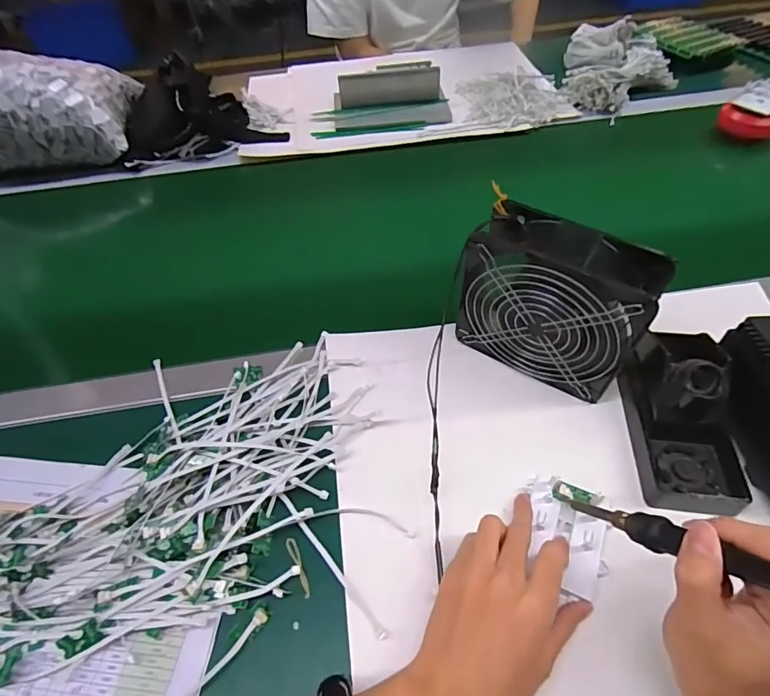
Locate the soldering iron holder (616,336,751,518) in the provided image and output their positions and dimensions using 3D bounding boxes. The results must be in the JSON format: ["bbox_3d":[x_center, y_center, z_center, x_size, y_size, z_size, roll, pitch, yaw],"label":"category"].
[{"bbox_3d":[0.260,0.050,0.397,0.077,0.063,0.160,4,52,6],"label":"soldering iron holder"}]

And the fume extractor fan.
[{"bbox_3d":[0.151,-0.033,0.428,0.159,0.163,0.061,25,57,21],"label":"fume extractor fan"}]

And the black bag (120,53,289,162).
[{"bbox_3d":[-0.312,-0.418,0.796,0.254,0.093,0.197,-11,52,-6],"label":"black bag"}]

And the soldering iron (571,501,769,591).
[{"bbox_3d":[0.180,0.114,0.262,0.018,0.193,0.015,-32,98,-19],"label":"soldering iron"}]

